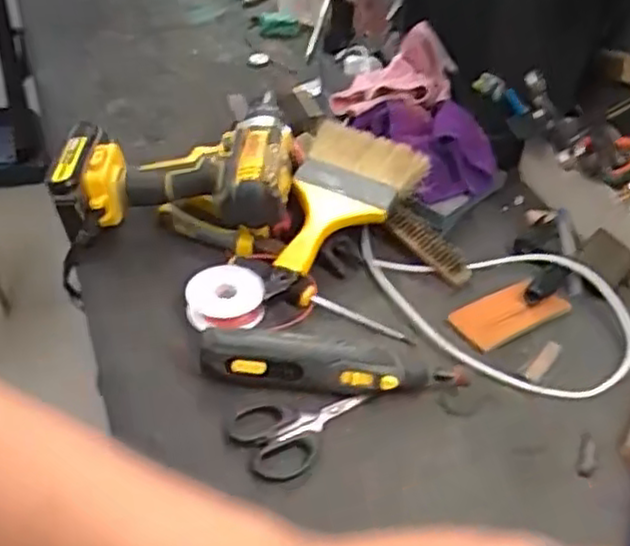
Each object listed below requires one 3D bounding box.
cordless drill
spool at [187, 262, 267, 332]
[{"bbox_3d":[-0.128,-0.099,0.671,0.205,0.083,0.165,1,40,-6],"label":"cordless drill"},{"bbox_3d":[-0.074,0.021,0.587,0.063,0.018,0.063,4,40,-3],"label":"spool"}]

